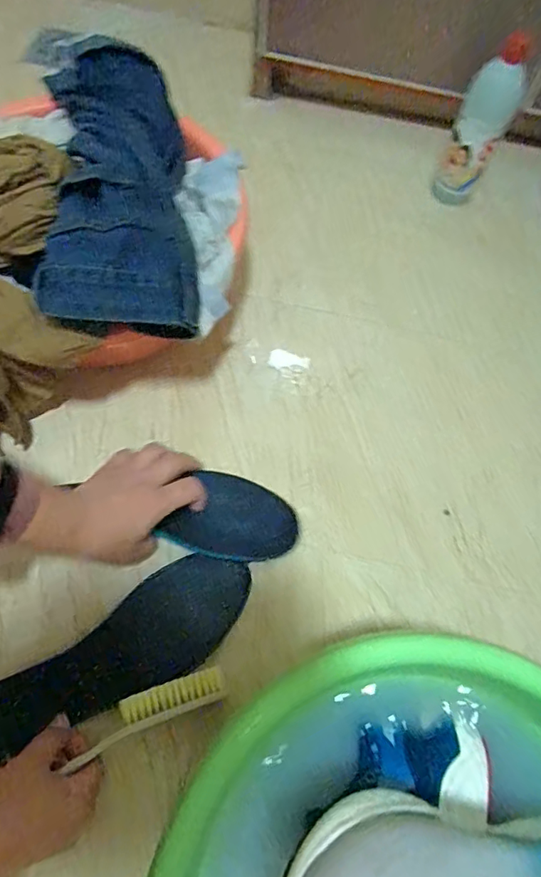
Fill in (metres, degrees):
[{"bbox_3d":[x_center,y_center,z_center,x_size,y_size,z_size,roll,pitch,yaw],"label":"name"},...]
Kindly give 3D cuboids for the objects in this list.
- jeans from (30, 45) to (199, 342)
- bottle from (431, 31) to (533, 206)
[{"bbox_3d":[-0.154,-0.258,0.481,0.156,0.068,0.332,-2,68,-6],"label":"jeans"},{"bbox_3d":[0.259,-0.387,0.634,0.064,0.189,0.055,29,68,7],"label":"bottle"}]

